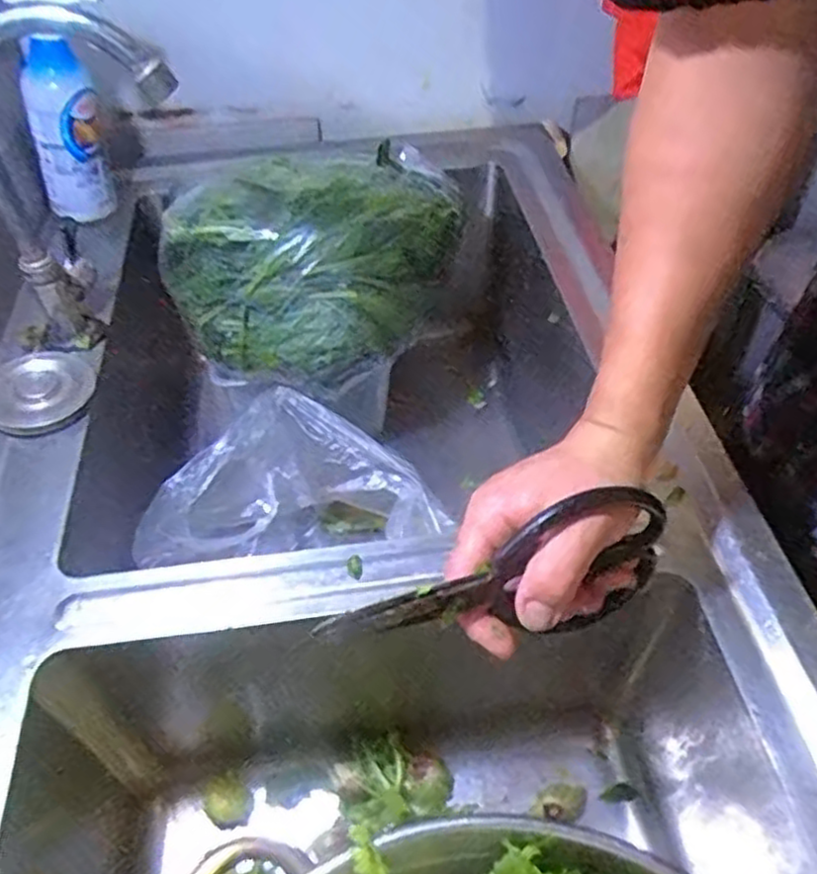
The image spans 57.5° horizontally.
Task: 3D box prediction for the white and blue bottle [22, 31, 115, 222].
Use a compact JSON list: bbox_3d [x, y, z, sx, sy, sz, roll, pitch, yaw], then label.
[{"bbox_3d":[-0.360,-0.325,0.783,0.054,0.180,0.081,-8,13,-5],"label":"white and blue bottle"}]

